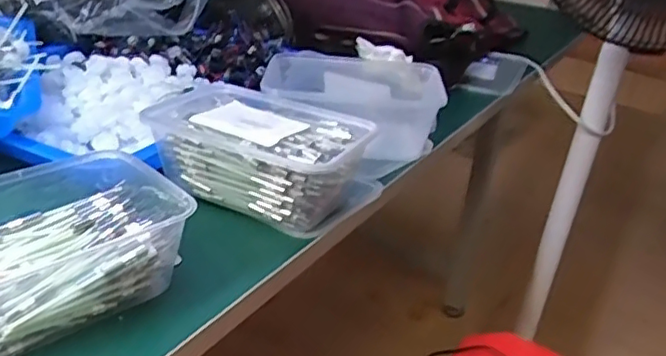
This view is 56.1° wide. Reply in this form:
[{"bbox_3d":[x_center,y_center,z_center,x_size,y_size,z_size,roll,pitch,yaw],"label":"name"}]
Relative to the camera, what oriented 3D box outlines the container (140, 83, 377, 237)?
[{"bbox_3d":[-0.064,-0.025,0.525,0.177,0.062,0.116,17,30,22],"label":"container"}]

